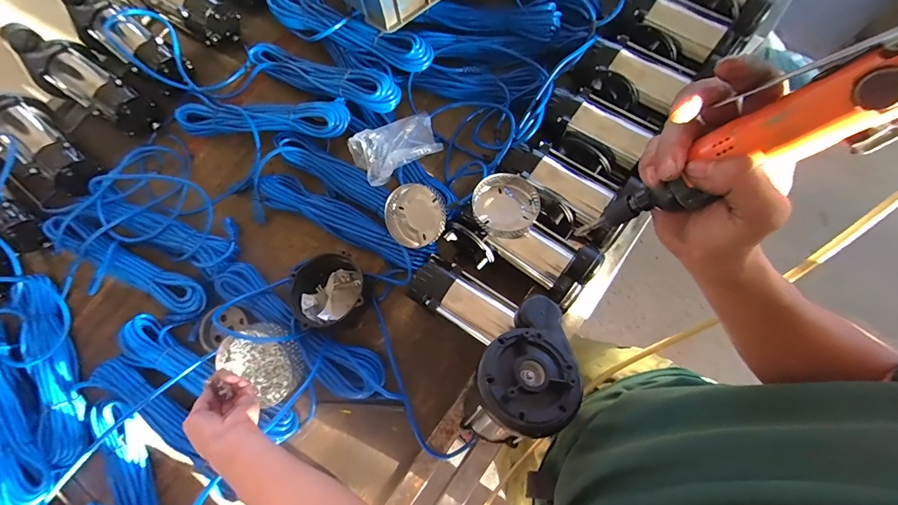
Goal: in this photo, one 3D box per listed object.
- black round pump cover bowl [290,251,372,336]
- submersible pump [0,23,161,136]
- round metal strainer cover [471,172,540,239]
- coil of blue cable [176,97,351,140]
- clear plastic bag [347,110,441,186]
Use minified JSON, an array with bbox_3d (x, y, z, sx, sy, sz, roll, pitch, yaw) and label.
[{"bbox_3d":[-0.207,0.067,0.675,0.124,0.055,0.132,-23,77,-1],"label":"black round pump cover bowl"},{"bbox_3d":[-0.726,-0.341,0.769,0.255,0.114,0.112,33,82,11],"label":"submersible pump"},{"bbox_3d":[0.093,-0.076,0.630,0.105,0.039,0.108,-1,77,4],"label":"round metal strainer cover"},{"bbox_3d":[-0.368,-0.256,0.755,0.349,0.056,0.082,0,77,5],"label":"coil of blue cable"},{"bbox_3d":[-0.095,-0.194,0.711,0.161,0.069,0.102,-33,77,-3],"label":"clear plastic bag"}]

